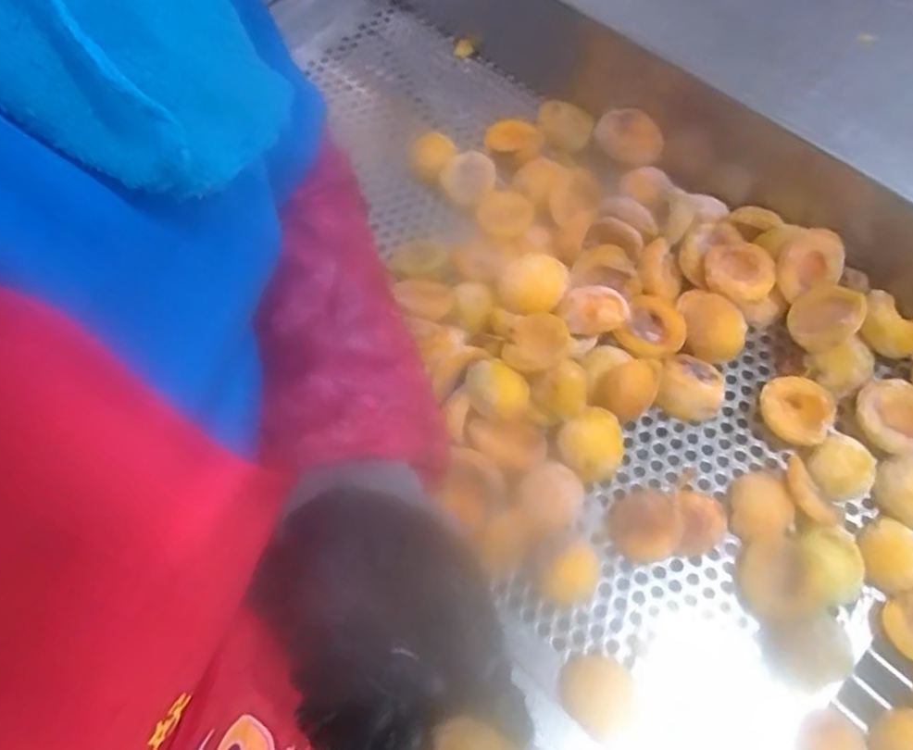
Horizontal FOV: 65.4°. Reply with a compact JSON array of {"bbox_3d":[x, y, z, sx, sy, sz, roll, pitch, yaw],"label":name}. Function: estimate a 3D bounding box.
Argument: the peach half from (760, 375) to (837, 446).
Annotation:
[{"bbox_3d":[0.277,0.031,0.589,0.056,0.029,0.053,-1,65,2],"label":"peach half"}]

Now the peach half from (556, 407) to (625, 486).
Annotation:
[{"bbox_3d":[0.109,0.057,0.573,0.054,0.030,0.049,-31,68,-11],"label":"peach half"}]

